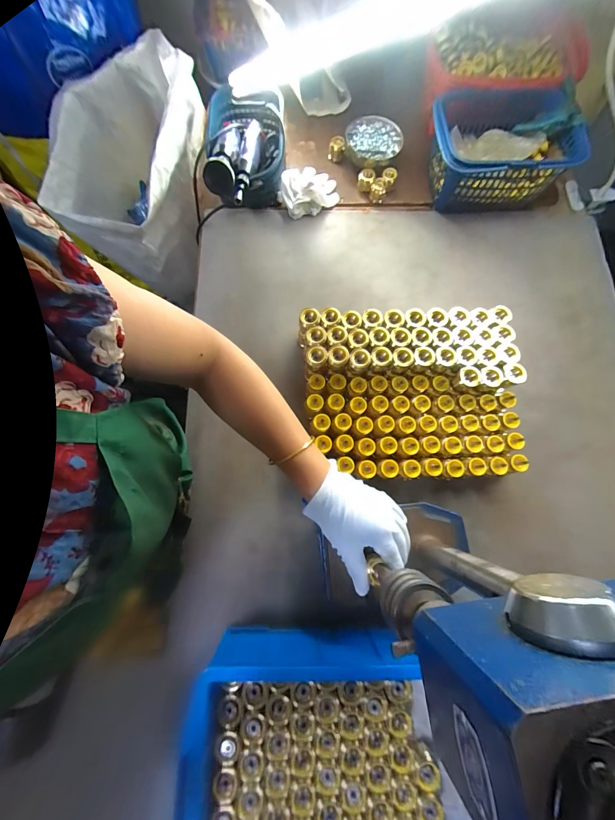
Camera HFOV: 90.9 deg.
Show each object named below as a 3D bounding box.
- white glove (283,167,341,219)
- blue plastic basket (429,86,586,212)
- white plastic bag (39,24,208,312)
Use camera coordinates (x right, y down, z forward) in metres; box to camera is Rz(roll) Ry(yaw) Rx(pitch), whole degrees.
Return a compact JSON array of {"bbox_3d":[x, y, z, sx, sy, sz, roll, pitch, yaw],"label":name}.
[{"bbox_3d":[0.011,-0.427,0.589,0.127,0.053,0.071,-33,81,-10],"label":"white glove"},{"bbox_3d":[0.355,-0.484,0.575,0.256,0.111,0.185,-5,77,-4],"label":"blue plastic basket"},{"bbox_3d":[-0.309,-0.475,0.584,0.190,0.186,0.361,4,77,-2],"label":"white plastic bag"}]

